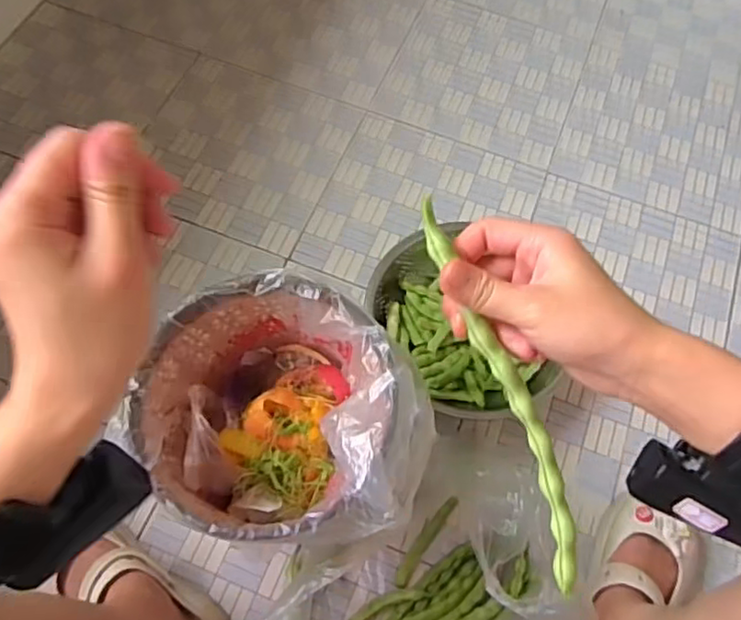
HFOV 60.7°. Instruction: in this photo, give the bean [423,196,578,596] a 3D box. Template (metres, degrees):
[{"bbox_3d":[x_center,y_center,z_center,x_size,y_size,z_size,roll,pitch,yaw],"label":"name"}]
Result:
[{"bbox_3d":[0.069,0.041,0.332,0.024,0.010,0.209,-22,87,-13],"label":"bean"}]

